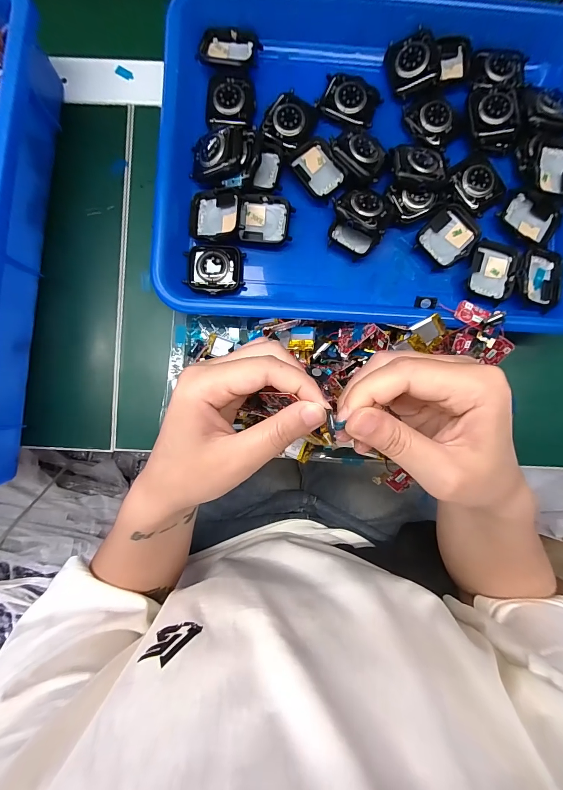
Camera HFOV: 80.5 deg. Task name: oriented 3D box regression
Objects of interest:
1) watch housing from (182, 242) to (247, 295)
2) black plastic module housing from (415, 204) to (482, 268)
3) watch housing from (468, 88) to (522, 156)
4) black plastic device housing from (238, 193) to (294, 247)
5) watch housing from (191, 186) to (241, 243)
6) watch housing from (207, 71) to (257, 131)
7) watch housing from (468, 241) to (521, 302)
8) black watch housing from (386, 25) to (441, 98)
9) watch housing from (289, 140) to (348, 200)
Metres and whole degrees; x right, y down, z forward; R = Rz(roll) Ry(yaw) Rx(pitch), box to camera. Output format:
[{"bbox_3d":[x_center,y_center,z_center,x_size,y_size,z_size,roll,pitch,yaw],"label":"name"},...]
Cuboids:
[{"bbox_3d":[-0.051,-0.097,0.252,0.043,0.008,0.036,2,87,0],"label":"watch housing"},{"bbox_3d":[0.130,-0.123,0.259,0.038,0.010,0.044,44,88,2],"label":"black plastic module housing"},{"bbox_3d":[0.163,-0.212,0.255,0.036,0.015,0.046,-1,87,0],"label":"watch housing"},{"bbox_3d":[-0.012,-0.135,0.255,0.040,0.016,0.033,5,87,0],"label":"black plastic device housing"},{"bbox_3d":[-0.050,-0.136,0.251,0.038,0.013,0.039,1,87,0],"label":"watch housing"},{"bbox_3d":[-0.039,-0.229,0.256,0.038,0.008,0.044,4,87,0],"label":"watch housing"},{"bbox_3d":[0.163,-0.096,0.258,0.035,0.007,0.042,10,88,0],"label":"watch housing"},{"bbox_3d":[0.101,-0.254,0.254,0.037,0.006,0.041,-18,90,22],"label":"black watch housing"},{"bbox_3d":[0.030,-0.174,0.258,0.035,0.011,0.040,-37,88,-2],"label":"watch housing"}]

